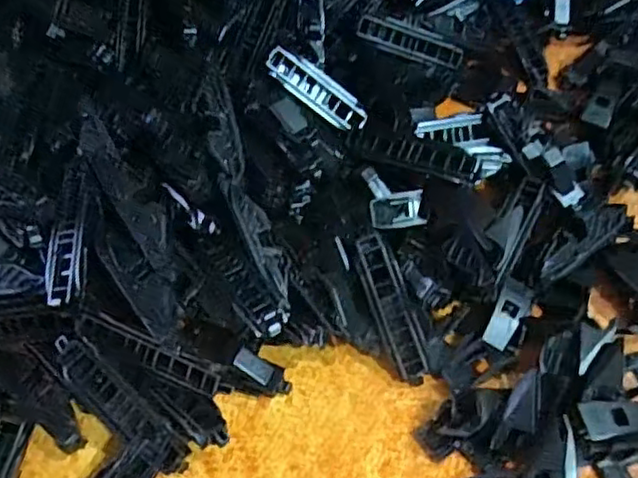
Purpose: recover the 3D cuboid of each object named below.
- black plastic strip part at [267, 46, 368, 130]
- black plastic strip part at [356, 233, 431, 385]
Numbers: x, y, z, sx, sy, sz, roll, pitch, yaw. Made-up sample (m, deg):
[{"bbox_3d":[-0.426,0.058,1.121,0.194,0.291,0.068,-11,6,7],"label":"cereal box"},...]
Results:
[{"bbox_3d":[-0.001,-0.088,0.388,0.066,0.007,0.024,34,54,-15],"label":"black plastic strip part"},{"bbox_3d":[0.037,0.035,0.332,0.017,0.010,0.076,-17,80,-12],"label":"black plastic strip part"}]

